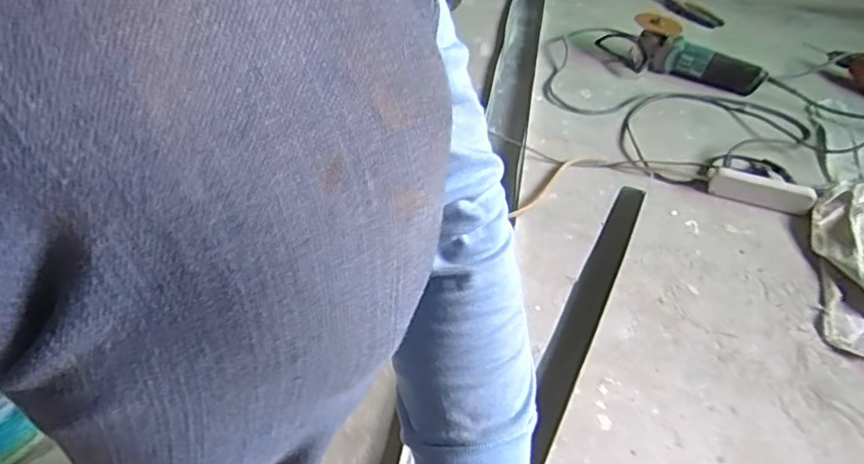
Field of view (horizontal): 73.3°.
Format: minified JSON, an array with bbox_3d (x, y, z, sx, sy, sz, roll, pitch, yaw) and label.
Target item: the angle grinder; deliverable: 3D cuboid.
[{"bbox_3d":[0.525,-0.379,1.227,0.341,0.089,0.130,22,45,17],"label":"angle grinder"}]

